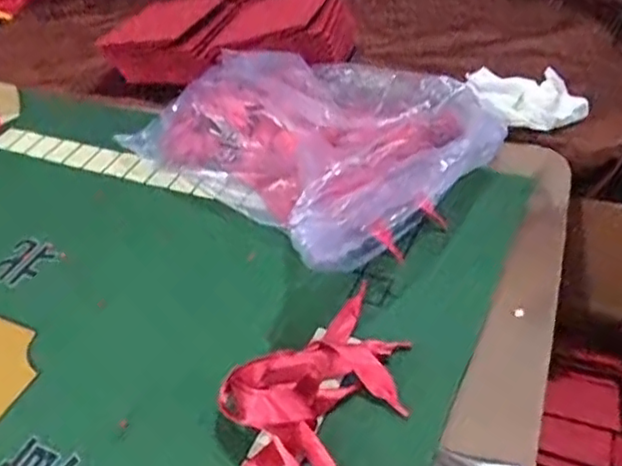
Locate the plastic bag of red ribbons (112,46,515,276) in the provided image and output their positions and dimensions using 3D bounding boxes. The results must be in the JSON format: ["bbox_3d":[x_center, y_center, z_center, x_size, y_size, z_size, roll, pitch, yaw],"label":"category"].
[{"bbox_3d":[-0.012,-0.108,0.665,0.249,0.102,0.357,-34,49,-24],"label":"plastic bag of red ribbons"}]

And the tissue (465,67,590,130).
[{"bbox_3d":[0.235,-0.149,0.703,0.125,0.032,0.083,-7,43,1],"label":"tissue"}]

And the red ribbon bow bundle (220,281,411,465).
[{"bbox_3d":[0.001,0.123,0.472,0.125,0.045,0.214,5,45,14],"label":"red ribbon bow bundle"}]

